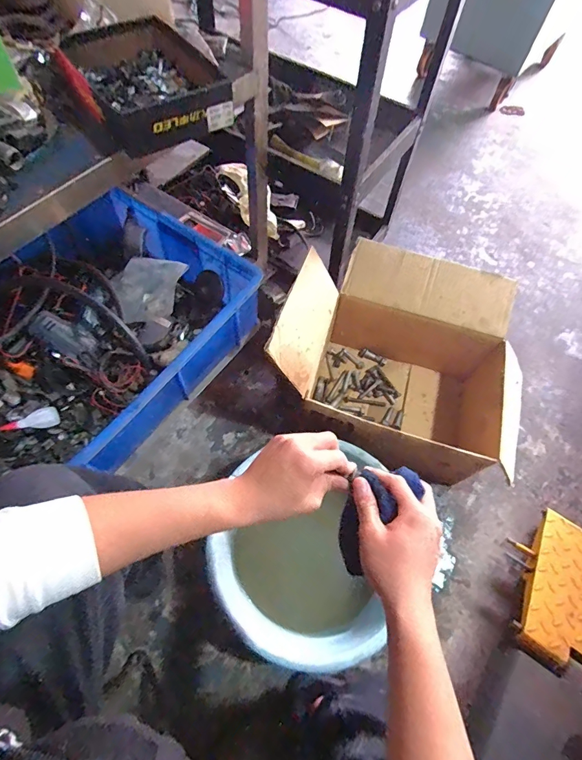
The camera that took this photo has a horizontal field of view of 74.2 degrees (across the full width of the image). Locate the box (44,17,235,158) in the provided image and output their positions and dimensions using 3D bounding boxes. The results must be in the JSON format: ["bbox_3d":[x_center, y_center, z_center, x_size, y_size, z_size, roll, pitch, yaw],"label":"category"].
[{"bbox_3d":[-0.203,-0.406,0.529,0.189,0.050,0.219,-27,67,-16],"label":"box"}]

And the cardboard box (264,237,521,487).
[{"bbox_3d":[0.239,-0.052,0.904,0.482,0.343,0.453,19,63,7],"label":"cardboard box"}]

